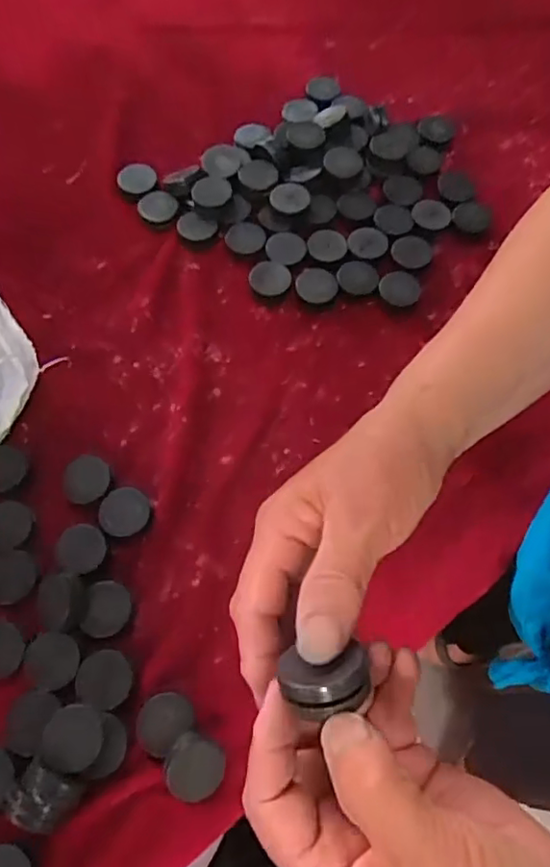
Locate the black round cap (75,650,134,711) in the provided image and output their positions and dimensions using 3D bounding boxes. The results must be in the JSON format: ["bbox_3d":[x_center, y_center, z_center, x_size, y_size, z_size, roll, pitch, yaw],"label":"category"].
[{"bbox_3d":[-0.101,0.145,0.347,0.031,0.006,0.031,0,67,-1],"label":"black round cap"}]

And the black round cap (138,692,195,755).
[{"bbox_3d":[-0.065,0.167,0.343,0.033,0.007,0.028,-39,73,-16],"label":"black round cap"}]

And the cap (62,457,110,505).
[{"bbox_3d":[-0.128,0.030,0.400,0.030,0.004,0.033,0,67,-1],"label":"cap"}]

